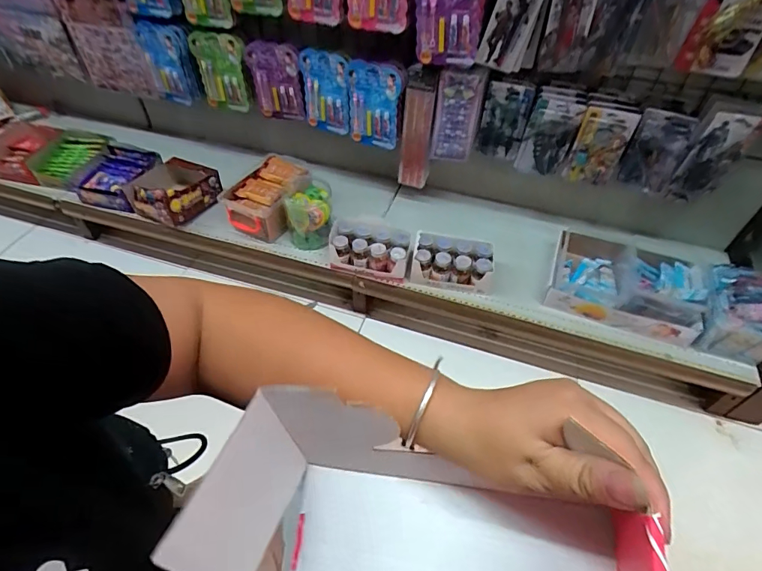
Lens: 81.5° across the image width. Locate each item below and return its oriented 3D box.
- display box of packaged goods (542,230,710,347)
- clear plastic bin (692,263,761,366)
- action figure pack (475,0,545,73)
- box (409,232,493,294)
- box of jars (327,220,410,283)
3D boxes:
[{"bbox_3d":[0.604,-0.016,1.110,0.340,0.089,0.247,16,50,11],"label":"display box of packaged goods"},{"bbox_3d":[0.811,0.053,1.000,0.168,0.140,0.173,18,51,13],"label":"clear plastic bin"},{"bbox_3d":[0.276,-0.570,0.897,0.099,0.256,0.045,0,53,-14],"label":"action figure pack"},{"bbox_3d":[0.183,-0.054,1.146,0.205,0.109,0.101,10,49,7],"label":"box"},{"bbox_3d":[-0.029,-0.098,1.173,0.207,0.093,0.133,6,49,3],"label":"box of jars"}]

